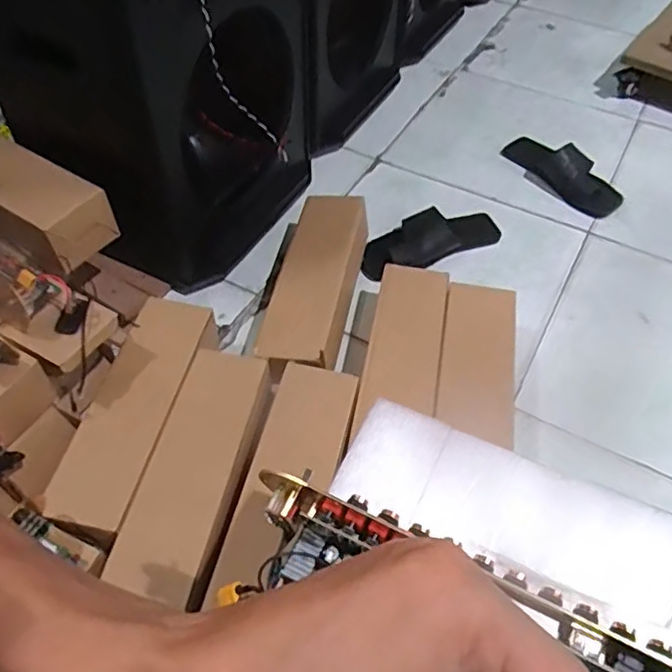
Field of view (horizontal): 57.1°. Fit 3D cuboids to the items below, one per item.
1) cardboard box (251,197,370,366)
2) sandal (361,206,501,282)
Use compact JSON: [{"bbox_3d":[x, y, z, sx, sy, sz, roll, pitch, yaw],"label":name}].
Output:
[{"bbox_3d":[-0.027,-0.076,0.880,0.105,0.084,0.309,11,51,7],"label":"cardboard box"},{"bbox_3d":[0.147,-0.153,0.991,0.258,0.046,0.105,-27,56,-22],"label":"sandal"}]

